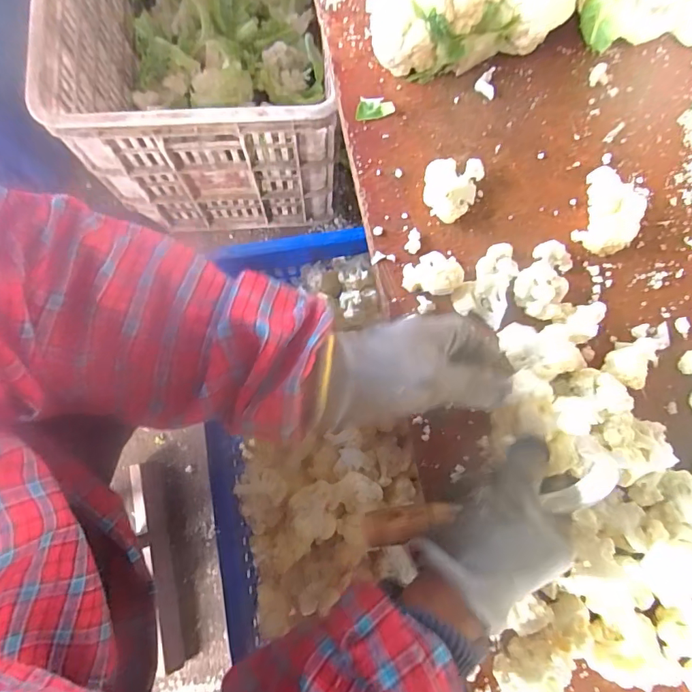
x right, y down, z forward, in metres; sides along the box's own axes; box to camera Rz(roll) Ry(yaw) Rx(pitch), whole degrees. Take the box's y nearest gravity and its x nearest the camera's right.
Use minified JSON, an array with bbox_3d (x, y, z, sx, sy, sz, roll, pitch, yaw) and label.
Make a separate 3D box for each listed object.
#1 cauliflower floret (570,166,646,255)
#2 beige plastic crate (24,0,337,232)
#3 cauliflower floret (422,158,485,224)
[{"bbox_3d":[0.233,-0.118,0.414,0.051,0.038,0.068,11,79,2],"label":"cauliflower floret"},{"bbox_3d":[-0.204,-0.486,0.686,0.325,0.257,0.522,-4,81,-2],"label":"beige plastic crate"},{"bbox_3d":[0.092,-0.141,0.421,0.048,0.025,0.056,22,79,4],"label":"cauliflower floret"}]

